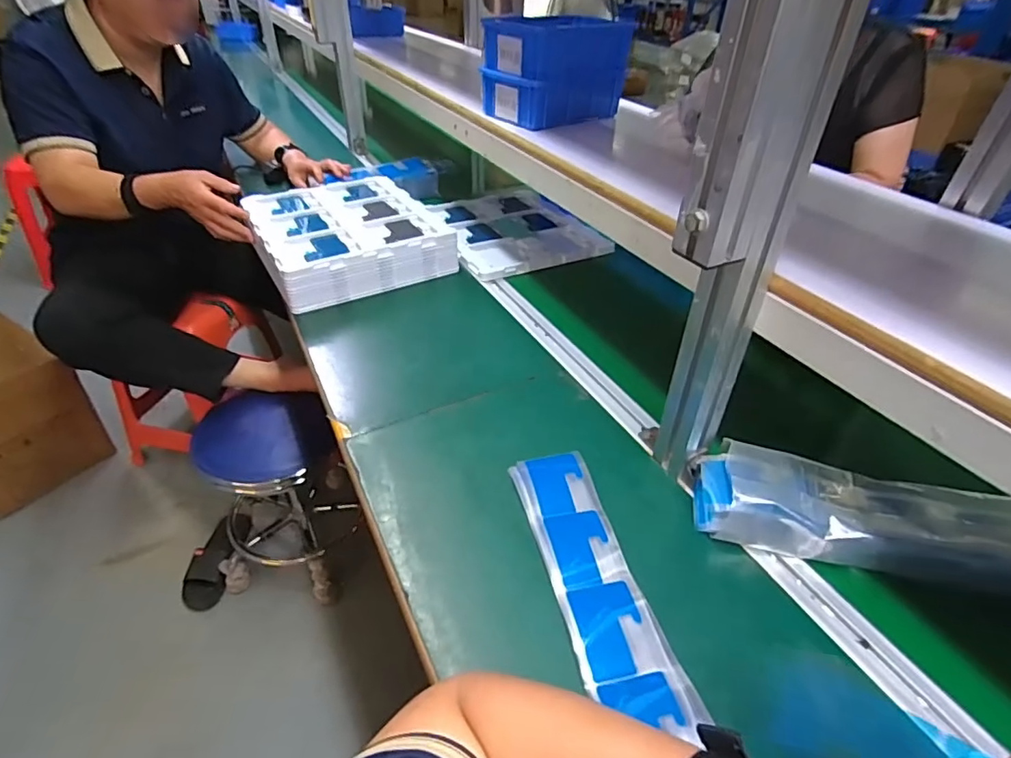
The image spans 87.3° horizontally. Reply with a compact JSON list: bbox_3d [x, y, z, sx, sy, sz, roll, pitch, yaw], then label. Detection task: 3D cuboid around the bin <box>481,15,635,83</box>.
[{"bbox_3d":[0.071,-0.470,0.752,0.171,0.074,0.129,-24,45,-29],"label":"bin"}]

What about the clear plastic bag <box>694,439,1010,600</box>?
[{"bbox_3d":[0.351,0.142,0.499,0.324,0.082,0.095,12,39,11],"label":"clear plastic bag"}]

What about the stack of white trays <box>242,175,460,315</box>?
[{"bbox_3d":[-0.277,-0.253,0.924,0.283,0.076,0.320,-20,44,-26],"label":"stack of white trays"}]

